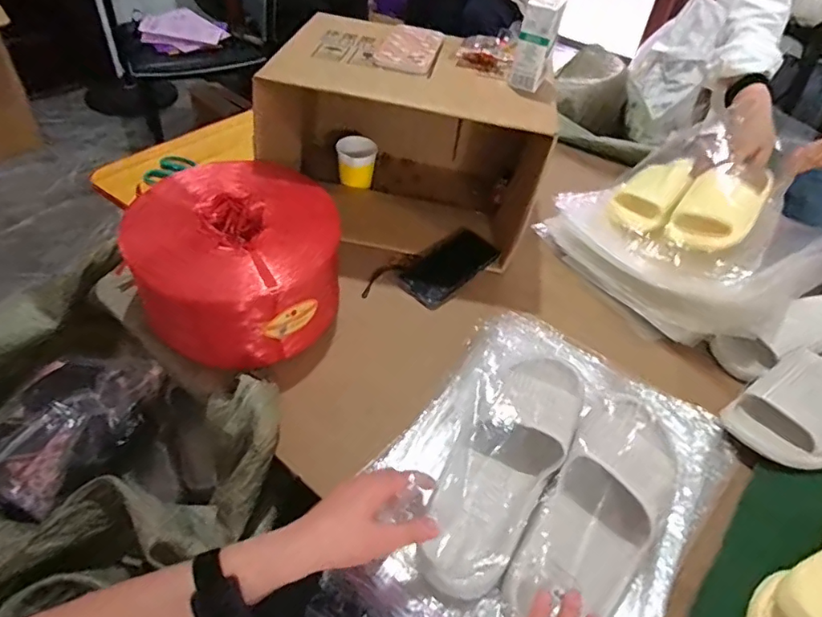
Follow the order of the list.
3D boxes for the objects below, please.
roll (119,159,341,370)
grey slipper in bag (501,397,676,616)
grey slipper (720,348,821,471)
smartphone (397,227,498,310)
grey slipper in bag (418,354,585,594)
[{"bbox_3d":[-0.228,-0.063,0.705,0.249,0.131,0.281,-20,50,-25],"label":"roll"},{"bbox_3d":[0.190,0.203,0.527,0.107,0.055,0.269,33,60,24],"label":"grey slipper in bag"},{"bbox_3d":[0.540,0.109,0.683,0.282,0.064,0.123,-22,51,-27],"label":"grey slipper"},{"bbox_3d":[0.059,-0.066,0.822,0.153,0.012,0.081,-41,73,-19],"label":"smartphone"},{"bbox_3d":[0.101,0.154,0.551,0.098,0.062,0.287,26,59,18],"label":"grey slipper in bag"}]

